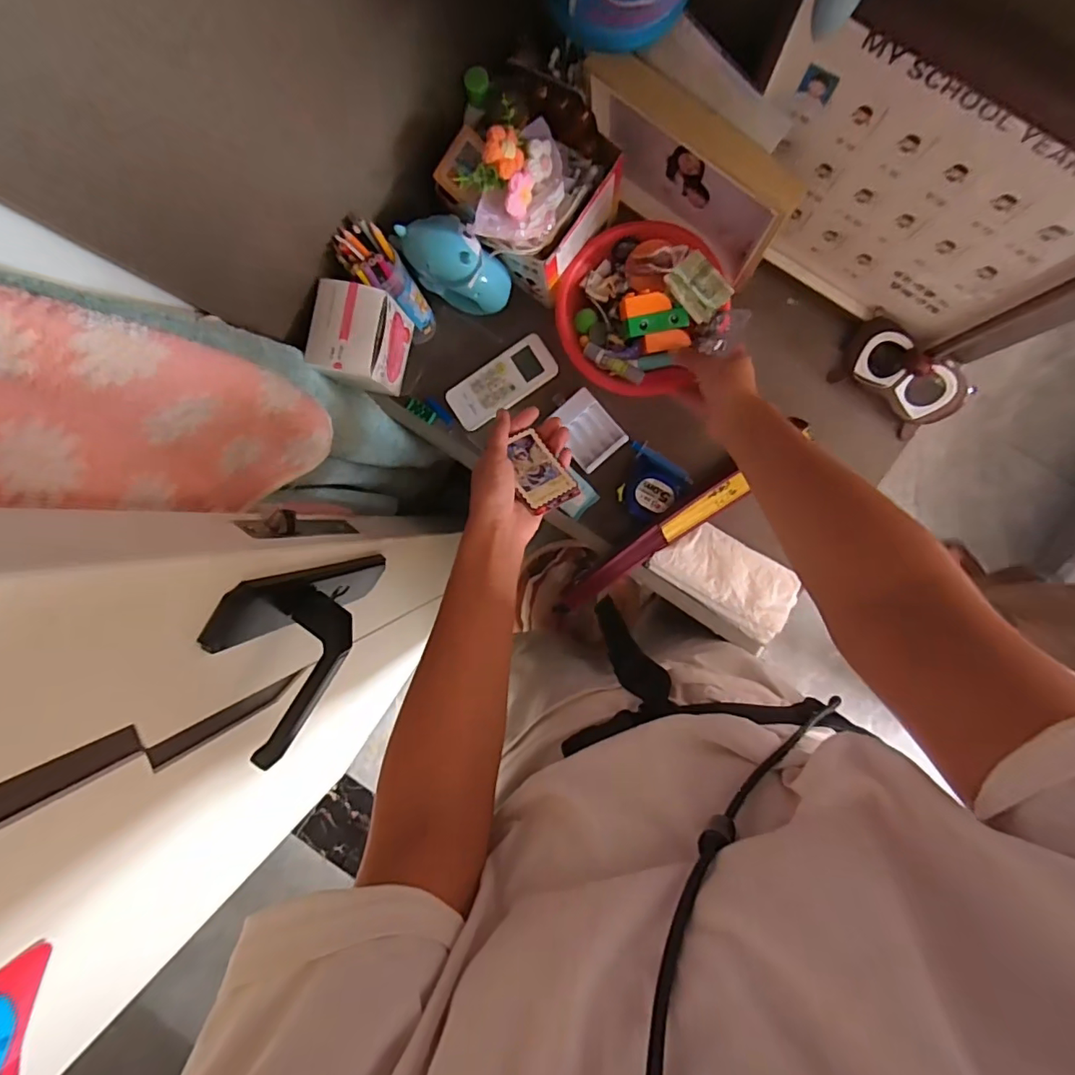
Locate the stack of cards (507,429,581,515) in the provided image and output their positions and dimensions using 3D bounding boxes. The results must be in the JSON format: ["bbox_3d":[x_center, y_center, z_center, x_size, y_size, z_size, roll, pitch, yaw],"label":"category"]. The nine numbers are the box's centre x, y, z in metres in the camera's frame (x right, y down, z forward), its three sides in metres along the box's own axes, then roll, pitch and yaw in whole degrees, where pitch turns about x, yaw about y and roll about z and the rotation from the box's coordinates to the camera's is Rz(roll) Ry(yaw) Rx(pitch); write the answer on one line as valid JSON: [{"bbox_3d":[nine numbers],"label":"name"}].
[{"bbox_3d":[0.000,-0.061,0.493,0.053,0.005,0.074,-26,75,-25],"label":"stack of cards"}]

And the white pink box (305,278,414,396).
[{"bbox_3d":[-0.171,-0.188,0.517,0.071,0.076,0.087,13,93,5],"label":"white pink box"}]

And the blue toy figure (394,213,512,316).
[{"bbox_3d":[-0.082,-0.276,0.552,0.094,0.120,0.058,25,94,4],"label":"blue toy figure"}]

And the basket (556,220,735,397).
[{"bbox_3d":[0.106,-0.244,0.560,0.161,0.052,0.163,0,92,5],"label":"basket"}]

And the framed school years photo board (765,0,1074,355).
[{"bbox_3d":[0.298,-0.270,0.436,0.269,0.281,0.024,34,95,3],"label":"framed school years photo board"}]

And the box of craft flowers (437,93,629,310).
[{"bbox_3d":[-0.011,-0.339,0.513,0.136,0.149,0.145,33,95,3],"label":"box of craft flowers"}]

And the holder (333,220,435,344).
[{"bbox_3d":[-0.147,-0.253,0.544,0.049,0.161,0.060,-1,92,5],"label":"holder"}]

